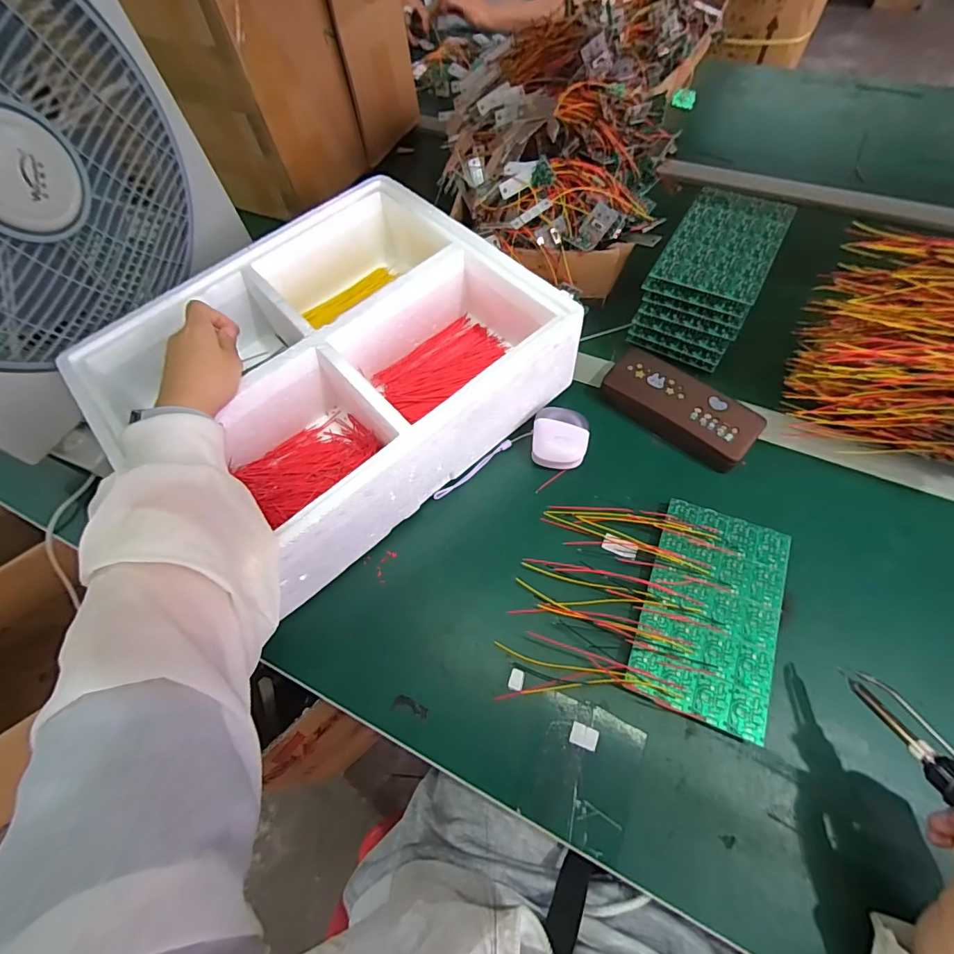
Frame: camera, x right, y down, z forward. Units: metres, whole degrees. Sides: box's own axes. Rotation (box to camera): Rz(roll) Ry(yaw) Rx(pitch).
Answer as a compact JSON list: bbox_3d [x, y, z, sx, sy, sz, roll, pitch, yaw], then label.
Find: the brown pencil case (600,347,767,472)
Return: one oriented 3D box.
[{"bbox_3d":[0.207,-0.070,0.464,0.150,0.044,0.064,36,69,21],"label":"brown pencil case"}]

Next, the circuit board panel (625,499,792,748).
[{"bbox_3d":[0.196,0.111,0.380,0.103,0.019,0.172,19,64,13],"label":"circuit board panel"}]

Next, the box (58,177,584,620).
[{"bbox_3d":[-0.143,-0.111,0.454,0.367,0.109,0.317,-39,66,-17],"label":"box"}]

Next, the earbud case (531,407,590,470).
[{"bbox_3d":[0.085,-0.040,0.461,0.055,0.037,0.064,4,61,6],"label":"earbud case"}]

